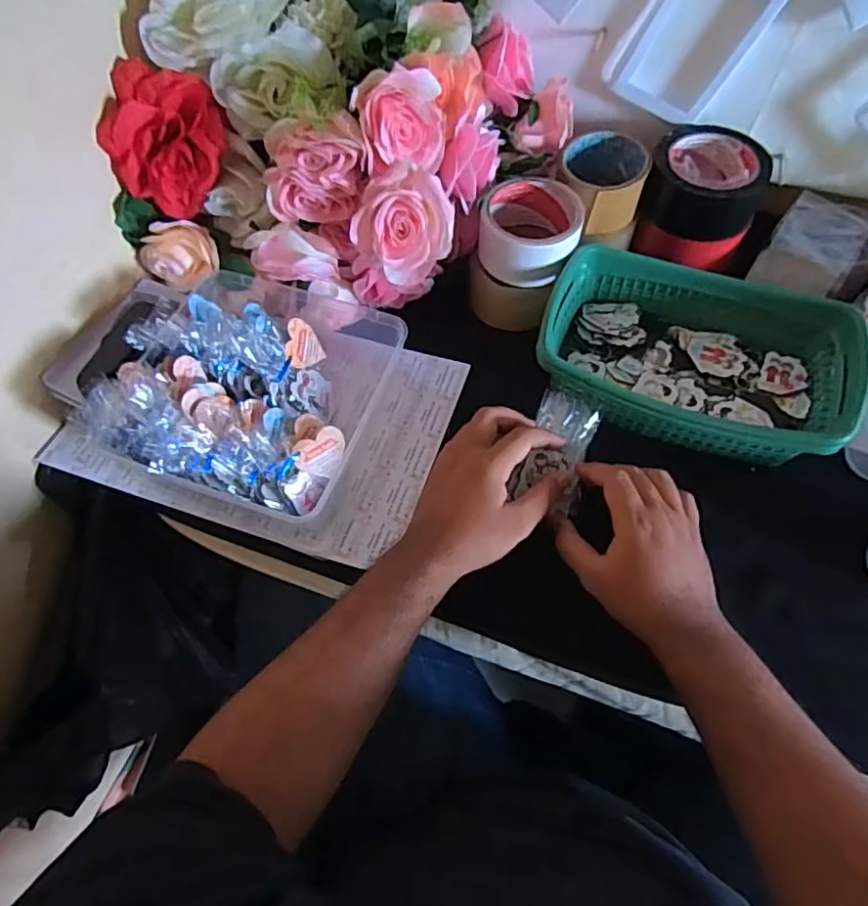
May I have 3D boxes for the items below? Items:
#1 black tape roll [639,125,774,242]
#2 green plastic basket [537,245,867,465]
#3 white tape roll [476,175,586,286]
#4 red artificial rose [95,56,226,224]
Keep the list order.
[{"bbox_3d":[0.256,-0.252,0.562,0.102,0.062,0.102,0,61,1],"label":"black tape roll"},{"bbox_3d":[0.218,-0.085,0.502,0.241,0.070,0.144,17,62,10],"label":"green plastic basket"},{"bbox_3d":[0.087,-0.203,0.537,0.087,0.052,0.084,0,61,1],"label":"white tape roll"},{"bbox_3d":[-0.221,-0.260,0.497,0.090,0.094,0.059,13,61,8],"label":"red artificial rose"}]

